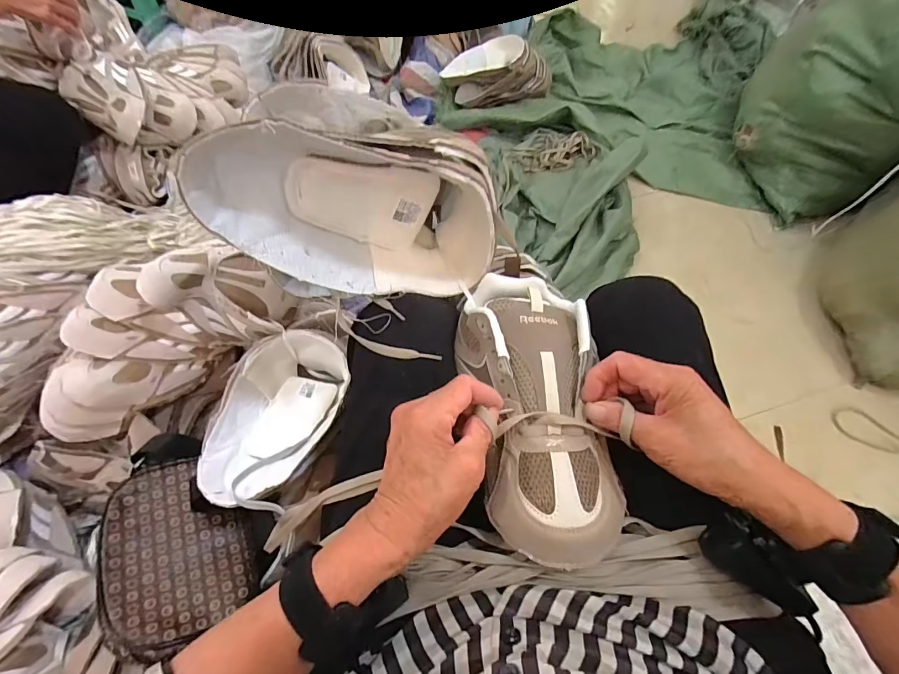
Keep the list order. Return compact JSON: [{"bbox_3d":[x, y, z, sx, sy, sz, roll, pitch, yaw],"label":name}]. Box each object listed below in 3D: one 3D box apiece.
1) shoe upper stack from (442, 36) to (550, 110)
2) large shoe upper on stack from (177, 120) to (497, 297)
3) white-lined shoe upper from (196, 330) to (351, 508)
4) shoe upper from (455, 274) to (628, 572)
[{"bbox_3d":[0.141,-0.770,1.176,0.315,0.121,0.160,-17,63,-10],"label":"shoe upper stack"},{"bbox_3d":[-0.075,-0.116,0.349,0.248,0.137,0.092,8,57,-31],"label":"large shoe upper on stack"},{"bbox_3d":[-0.228,0.105,0.552,0.149,0.082,0.240,8,62,3],"label":"white-lined shoe upper"},{"bbox_3d":[0.070,0.049,0.336,0.102,0.055,0.239,-6,64,-4],"label":"shoe upper"}]

